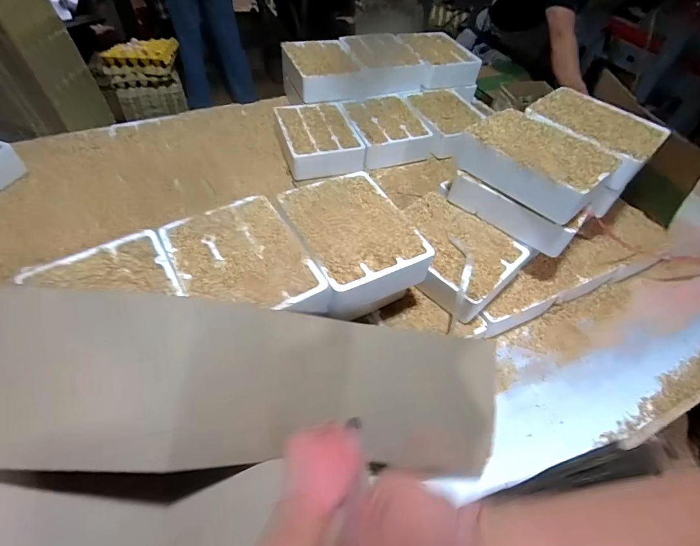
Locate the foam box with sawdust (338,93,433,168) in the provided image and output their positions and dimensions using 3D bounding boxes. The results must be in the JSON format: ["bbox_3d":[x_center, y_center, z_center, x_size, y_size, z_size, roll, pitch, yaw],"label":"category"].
[{"bbox_3d":[0.090,-0.390,1.032,0.182,0.079,0.228,-14,50,-14],"label":"foam box with sawdust"}]

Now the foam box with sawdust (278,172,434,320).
[{"bbox_3d":[0.008,-0.054,0.659,0.190,0.086,0.263,-18,51,-17],"label":"foam box with sawdust"}]

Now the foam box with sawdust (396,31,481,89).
[{"bbox_3d":[0.260,-0.663,1.173,0.188,0.080,0.247,-14,50,-14],"label":"foam box with sawdust"}]

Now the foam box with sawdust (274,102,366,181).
[{"bbox_3d":[-0.083,-0.352,0.987,0.184,0.075,0.247,-13,50,-13],"label":"foam box with sawdust"}]

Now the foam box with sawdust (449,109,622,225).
[{"bbox_3d":[0.350,-0.212,0.707,0.178,0.081,0.234,-31,56,-26],"label":"foam box with sawdust"}]

